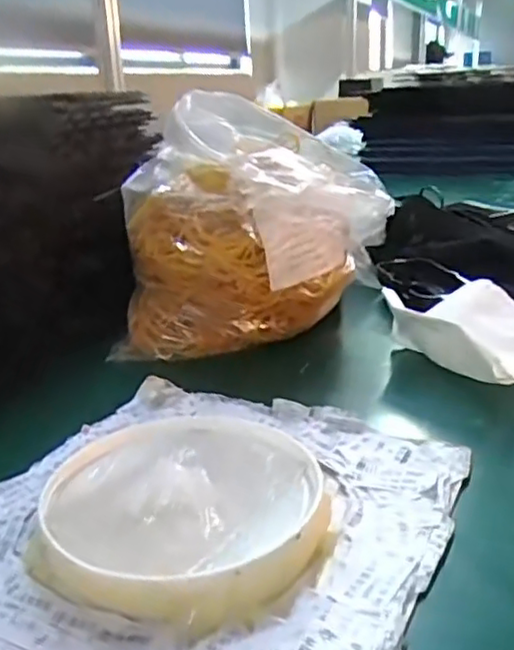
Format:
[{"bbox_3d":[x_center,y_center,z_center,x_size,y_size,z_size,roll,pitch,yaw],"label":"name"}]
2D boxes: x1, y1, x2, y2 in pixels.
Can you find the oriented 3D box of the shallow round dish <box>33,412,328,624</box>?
[{"bbox_3d":[-0.030,0.077,0.285,0.120,0.017,0.121,-2,20,1],"label":"shallow round dish"}]

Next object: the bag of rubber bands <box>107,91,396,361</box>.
[{"bbox_3d":[0.000,-0.075,0.502,0.189,0.156,0.154,0,20,7],"label":"bag of rubber bands"}]

